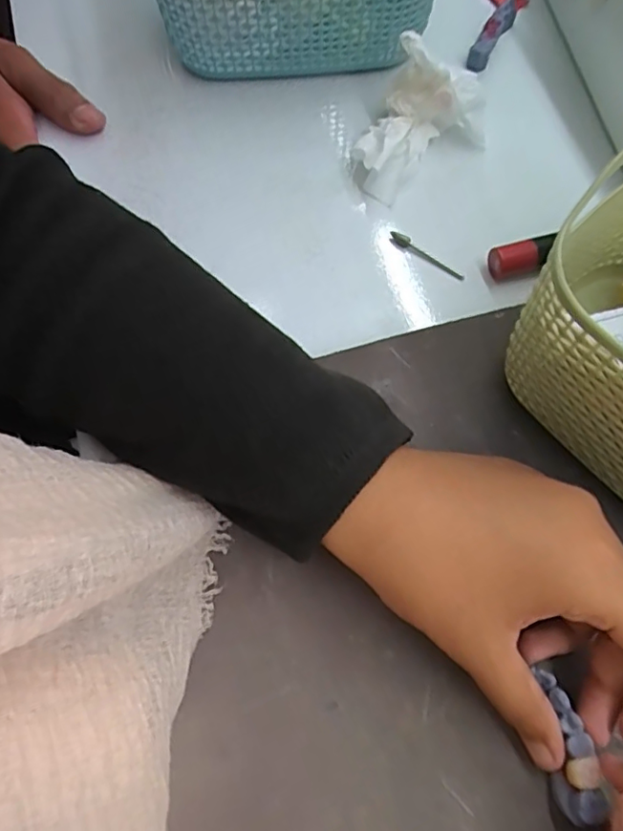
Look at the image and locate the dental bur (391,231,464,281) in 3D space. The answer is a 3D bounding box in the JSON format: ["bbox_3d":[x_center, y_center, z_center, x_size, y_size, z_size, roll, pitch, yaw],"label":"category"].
[{"bbox_3d":[0.060,-0.084,0.282,0.044,0.004,0.005,37,74,15],"label":"dental bur"}]

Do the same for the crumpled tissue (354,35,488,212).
[{"bbox_3d":[0.059,-0.153,0.288,0.058,0.043,0.071,23,71,11],"label":"crumpled tissue"}]

